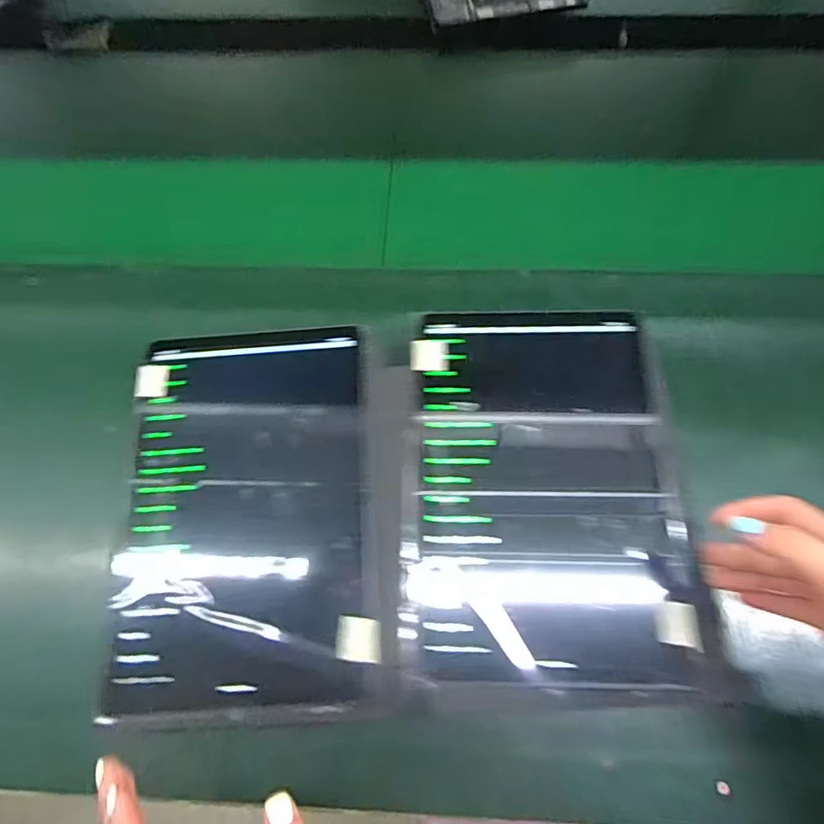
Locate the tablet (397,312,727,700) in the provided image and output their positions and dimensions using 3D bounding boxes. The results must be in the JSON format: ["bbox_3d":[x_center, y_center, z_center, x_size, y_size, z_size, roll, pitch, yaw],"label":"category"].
[{"bbox_3d":[0.086,0.046,0.364,0.179,0.014,0.250,0,67,2],"label":"tablet"}]

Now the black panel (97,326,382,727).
[{"bbox_3d":[-0.108,0.060,0.366,0.165,0.008,0.252,-4,67,0],"label":"black panel"}]

